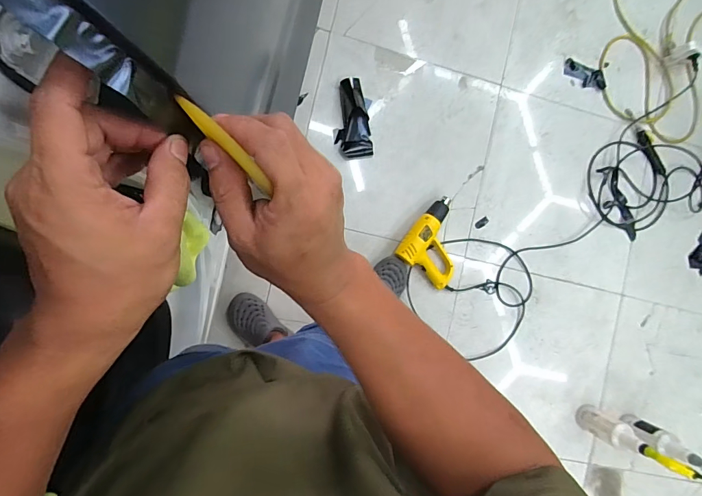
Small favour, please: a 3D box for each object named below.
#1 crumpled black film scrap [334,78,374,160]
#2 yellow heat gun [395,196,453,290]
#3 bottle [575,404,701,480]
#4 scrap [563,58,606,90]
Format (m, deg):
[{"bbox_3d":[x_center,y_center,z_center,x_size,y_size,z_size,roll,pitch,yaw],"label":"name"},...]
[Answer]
[{"bbox_3d":[0.008,-0.421,1.274,0.119,0.033,0.258,-1,90,-8],"label":"crumpled black film scrap"},{"bbox_3d":[0.287,-0.021,1.282,0.205,0.076,0.251,35,85,-7],"label":"yellow heat gun"},{"bbox_3d":[0.873,0.598,1.234,0.130,0.336,0.086,29,86,-7],"label":"bottle"},{"bbox_3d":[0.851,-0.623,1.435,0.177,0.016,0.088,13,88,-8],"label":"scrap"}]

